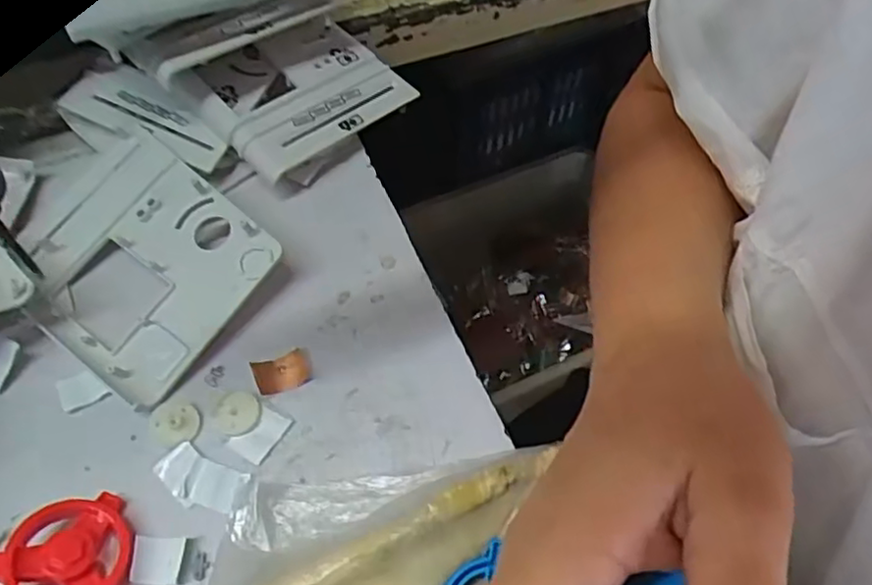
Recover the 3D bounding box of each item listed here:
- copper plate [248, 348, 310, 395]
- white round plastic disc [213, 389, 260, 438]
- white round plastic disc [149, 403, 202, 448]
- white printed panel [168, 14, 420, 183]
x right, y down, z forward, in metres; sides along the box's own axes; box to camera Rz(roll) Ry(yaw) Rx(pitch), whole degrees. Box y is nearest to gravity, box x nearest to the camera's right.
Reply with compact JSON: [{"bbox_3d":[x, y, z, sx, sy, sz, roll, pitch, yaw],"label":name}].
[{"bbox_3d":[-0.080,0.041,0.353,0.026,0.004,0.020,-19,58,-13],"label":"copper plate"},{"bbox_3d":[-0.099,0.060,0.339,0.022,0.004,0.023,0,56,-1],"label":"white round plastic disc"},{"bbox_3d":[-0.129,0.065,0.334,0.025,0.004,0.020,-7,56,-6],"label":"white round plastic disc"},{"bbox_3d":[-0.086,-0.127,0.430,0.123,0.019,0.082,-37,81,-27],"label":"white printed panel"}]

